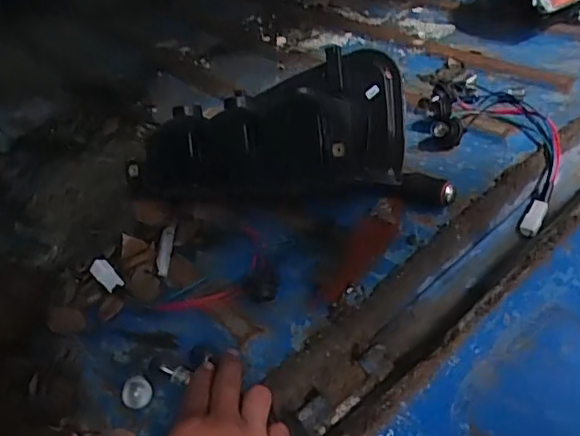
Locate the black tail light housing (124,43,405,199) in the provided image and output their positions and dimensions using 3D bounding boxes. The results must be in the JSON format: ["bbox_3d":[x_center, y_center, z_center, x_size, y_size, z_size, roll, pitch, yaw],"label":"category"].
[{"bbox_3d":[-0.018,-0.098,0.668,0.297,0.099,0.198,5,44,20],"label":"black tail light housing"}]

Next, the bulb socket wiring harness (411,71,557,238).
[{"bbox_3d":[0.242,-0.095,0.684,0.143,0.065,0.239,-26,43,-15],"label":"bulb socket wiring harness"}]

